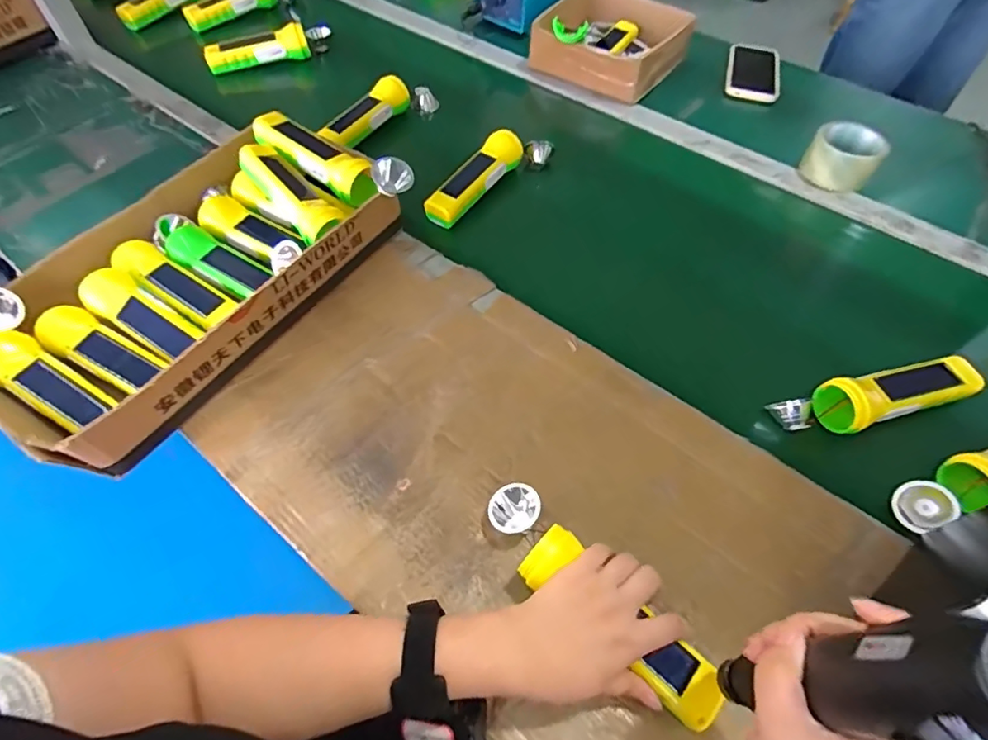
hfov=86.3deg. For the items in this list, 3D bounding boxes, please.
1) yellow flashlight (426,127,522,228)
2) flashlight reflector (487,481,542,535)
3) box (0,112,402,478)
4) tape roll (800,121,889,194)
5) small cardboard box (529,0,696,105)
[{"bbox_3d":[-0.026,-0.255,0.695,0.047,0.041,0.173,30,60,19],"label":"yellow flashlight"},{"bbox_3d":[0.017,0.122,0.455,0.044,0.025,0.040,0,55,-1],"label":"flashlight reflector"},{"bbox_3d":[-0.312,-0.105,0.562,0.215,0.090,0.422,31,60,19],"label":"box"},{"bbox_3d":[0.477,-0.290,0.725,0.089,0.056,0.088,0,55,-1],"label":"tape roll"},{"bbox_3d":[0.198,-0.551,0.879,0.212,0.069,0.212,31,60,19],"label":"small cardboard box"}]

